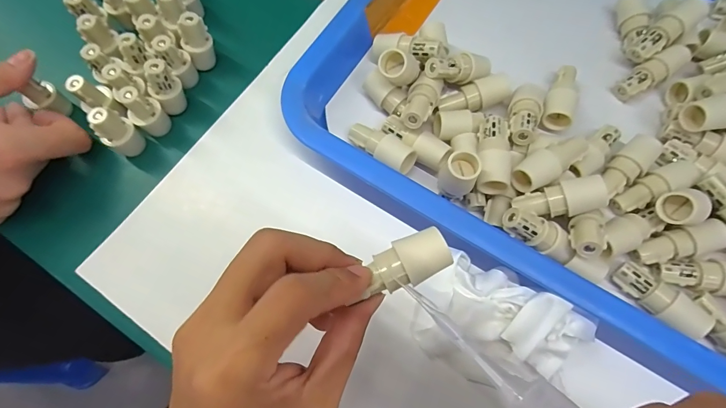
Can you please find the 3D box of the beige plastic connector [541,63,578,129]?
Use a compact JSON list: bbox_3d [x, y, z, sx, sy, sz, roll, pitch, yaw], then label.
[{"bbox_3d":[0.151,-0.082,0.284,0.022,0.015,0.050,21,71,7],"label":"beige plastic connector"}]

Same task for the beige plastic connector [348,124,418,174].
[{"bbox_3d":[0.012,-0.042,0.269,0.053,0.014,0.019,33,73,11],"label":"beige plastic connector"}]

